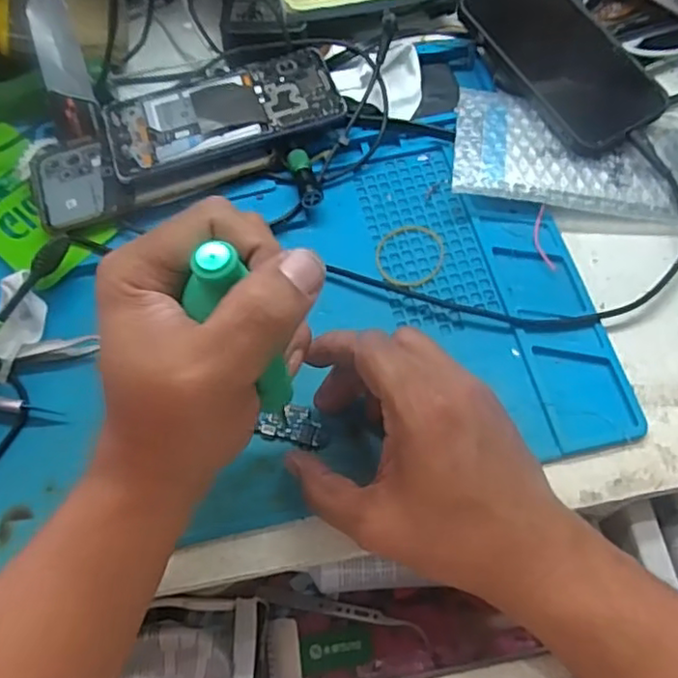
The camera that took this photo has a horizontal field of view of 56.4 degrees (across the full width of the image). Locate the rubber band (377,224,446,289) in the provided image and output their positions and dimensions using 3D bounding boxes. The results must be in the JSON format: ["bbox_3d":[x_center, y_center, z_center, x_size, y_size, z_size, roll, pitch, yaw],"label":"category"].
[{"bbox_3d":[0.045,-0.054,0.402,0.043,0.004,0.049,17,66,11],"label":"rubber band"}]

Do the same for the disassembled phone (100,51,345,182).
[{"bbox_3d":[-0.081,-0.158,0.432,0.156,0.010,0.076,-20,63,-7],"label":"disassembled phone"}]

